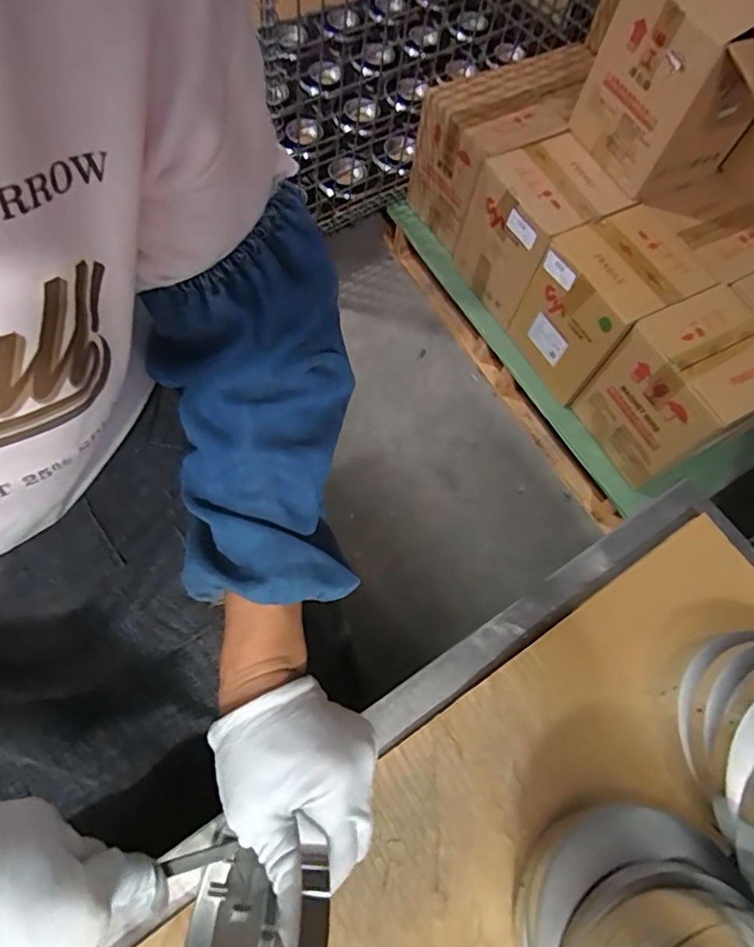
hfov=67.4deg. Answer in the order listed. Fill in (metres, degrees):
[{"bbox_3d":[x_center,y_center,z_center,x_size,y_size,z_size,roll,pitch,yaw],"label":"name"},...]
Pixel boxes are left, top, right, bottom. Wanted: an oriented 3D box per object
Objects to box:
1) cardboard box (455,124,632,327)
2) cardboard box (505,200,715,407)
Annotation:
[{"bbox_3d":[0.335,-0.522,1.226,0.210,0.261,0.226,-28,72,-18],"label":"cardboard box"},{"bbox_3d":[0.455,-0.339,1.148,0.234,0.259,0.217,-28,72,-18],"label":"cardboard box"}]

